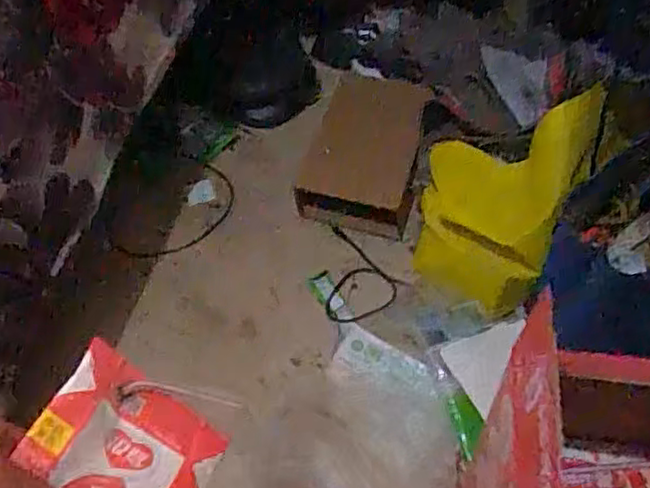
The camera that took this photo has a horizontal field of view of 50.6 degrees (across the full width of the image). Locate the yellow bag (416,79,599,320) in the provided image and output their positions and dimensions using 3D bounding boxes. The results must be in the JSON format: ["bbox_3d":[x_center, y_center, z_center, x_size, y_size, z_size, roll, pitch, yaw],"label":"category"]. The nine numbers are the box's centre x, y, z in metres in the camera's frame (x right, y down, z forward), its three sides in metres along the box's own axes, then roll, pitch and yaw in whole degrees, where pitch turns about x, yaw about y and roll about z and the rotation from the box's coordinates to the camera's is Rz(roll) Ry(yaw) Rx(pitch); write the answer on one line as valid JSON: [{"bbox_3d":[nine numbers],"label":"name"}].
[{"bbox_3d":[0.179,-0.043,0.739,0.156,0.204,0.185,17,54,10],"label":"yellow bag"}]

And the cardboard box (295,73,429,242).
[{"bbox_3d":[0.050,-0.119,0.899,0.141,0.070,0.240,9,53,4],"label":"cardboard box"}]

